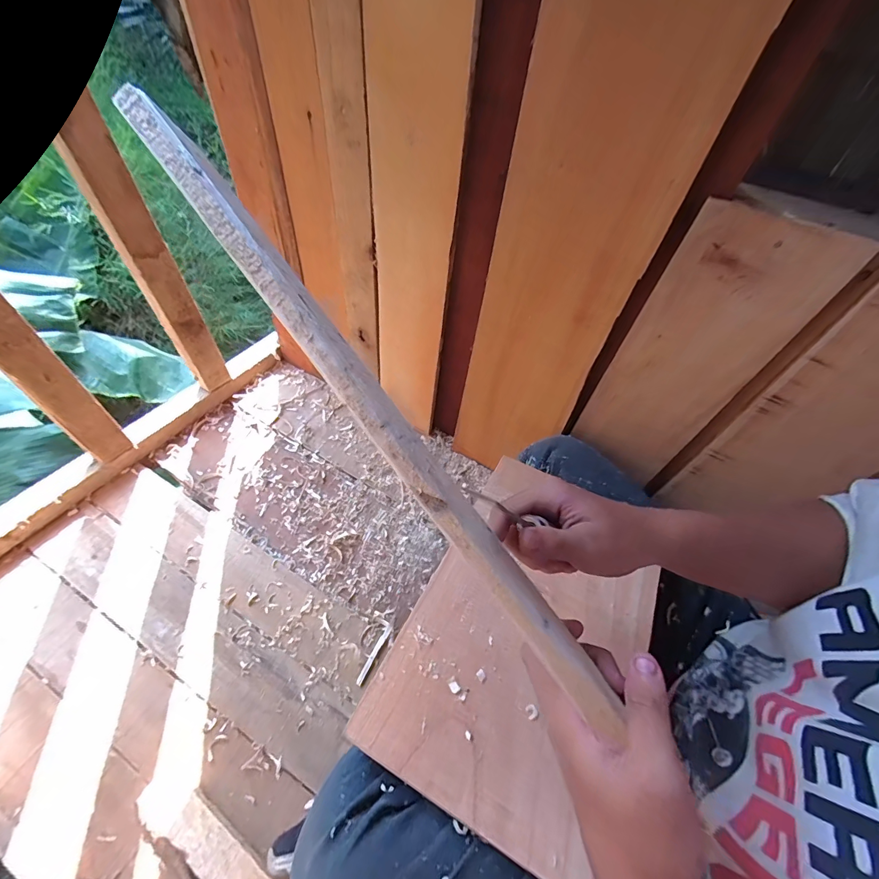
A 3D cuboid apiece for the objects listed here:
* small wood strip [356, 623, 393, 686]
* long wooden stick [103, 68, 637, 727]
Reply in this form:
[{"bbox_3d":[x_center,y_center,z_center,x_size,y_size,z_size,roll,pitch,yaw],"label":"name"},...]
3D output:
[{"bbox_3d":[-0.088,0.291,0.535,0.009,0.007,0.083,25,54,13],"label":"small wood strip"},{"bbox_3d":[-0.037,-0.018,0.212,0.023,0.008,0.411,-37,88,-28],"label":"long wooden stick"}]

